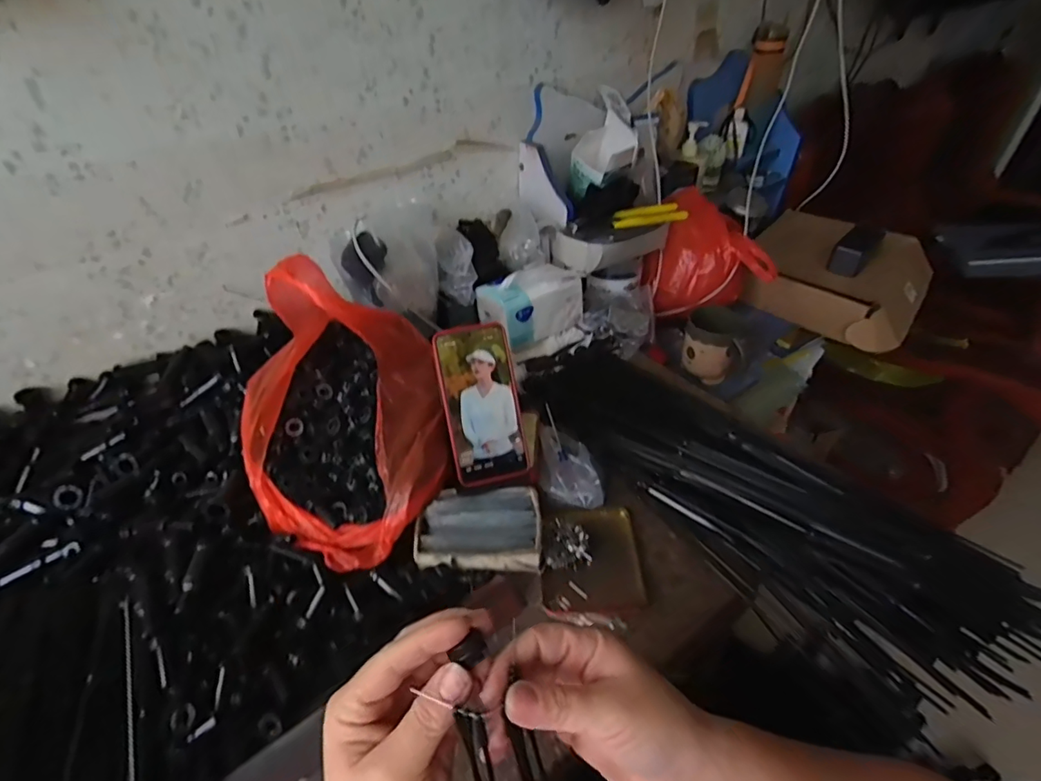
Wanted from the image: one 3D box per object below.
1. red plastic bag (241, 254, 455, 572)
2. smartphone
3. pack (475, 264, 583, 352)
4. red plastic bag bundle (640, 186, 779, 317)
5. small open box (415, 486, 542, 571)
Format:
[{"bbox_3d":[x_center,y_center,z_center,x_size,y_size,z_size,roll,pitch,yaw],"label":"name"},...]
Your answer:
[{"bbox_3d":[-0.184,0.023,0.526,0.200,0.227,0.237,-12,38,-7],"label":"red plastic bag"},{"bbox_3d":[-0.040,0.014,0.538,0.077,0.162,0.005,-11,3,-11],"label":"smartphone"},{"bbox_3d":[0.017,-0.142,0.795,0.146,0.103,0.087,-25,42,-23],"label":"pack"},{"bbox_3d":[0.332,-0.223,0.894,0.202,0.177,0.138,13,42,22],"label":"red plastic bag bundle"},{"bbox_3d":[-0.042,0.147,0.542,0.128,0.031,0.087,-6,38,0],"label":"small open box"}]

